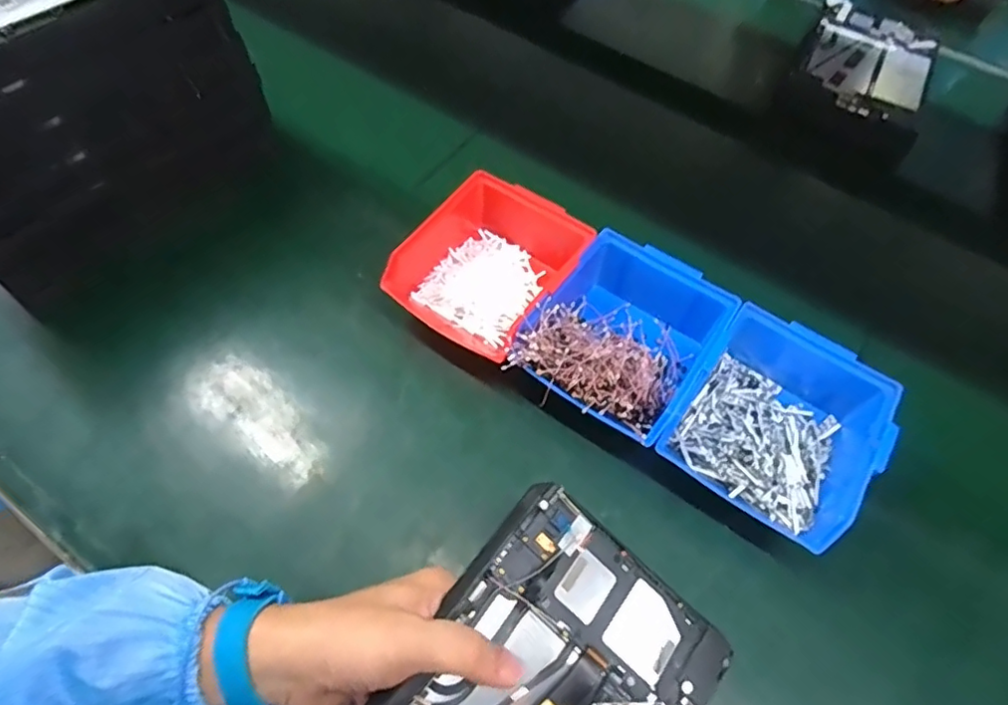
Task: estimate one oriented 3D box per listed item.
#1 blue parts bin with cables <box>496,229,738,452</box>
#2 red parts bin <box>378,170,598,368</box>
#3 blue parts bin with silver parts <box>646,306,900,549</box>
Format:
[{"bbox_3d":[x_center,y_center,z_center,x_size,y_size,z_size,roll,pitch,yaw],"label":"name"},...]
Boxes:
[{"bbox_3d":[0.091,-0.007,0.451,0.121,0.068,0.149,34,62,16],"label":"blue parts bin with cables"},{"bbox_3d":[-0.008,-0.075,0.486,0.108,0.071,0.153,31,62,14],"label":"red parts bin"},{"bbox_3d":[0.195,0.050,0.422,0.127,0.067,0.146,33,62,15],"label":"blue parts bin with silver parts"}]

